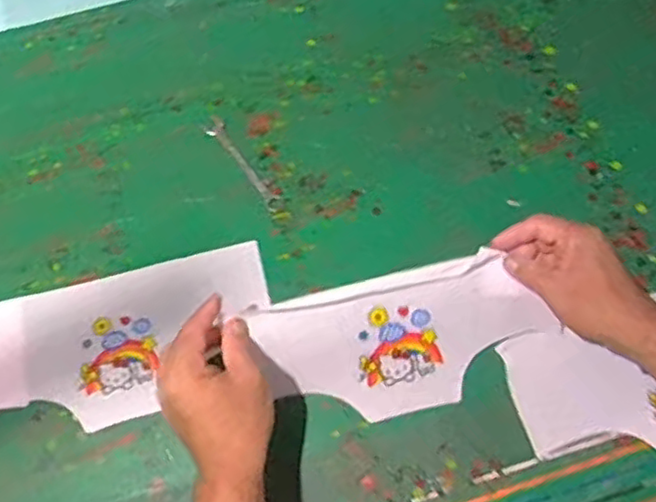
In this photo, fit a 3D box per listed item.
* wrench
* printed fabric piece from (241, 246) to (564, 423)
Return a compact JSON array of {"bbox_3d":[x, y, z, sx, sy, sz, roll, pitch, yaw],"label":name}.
[{"bbox_3d":[-0.095,-0.098,0.754,0.022,0.004,0.142,-33,70,-13],"label":"wrench"},{"bbox_3d":[0.069,0.083,0.633,0.251,0.020,0.145,-13,101,-2],"label":"printed fabric piece"}]

